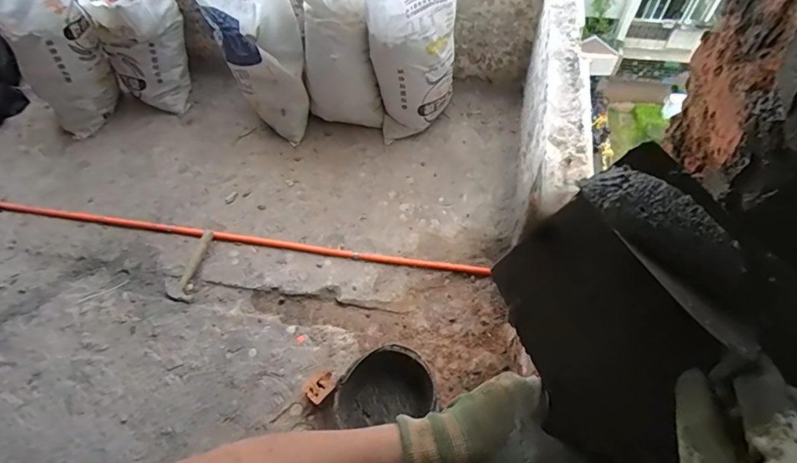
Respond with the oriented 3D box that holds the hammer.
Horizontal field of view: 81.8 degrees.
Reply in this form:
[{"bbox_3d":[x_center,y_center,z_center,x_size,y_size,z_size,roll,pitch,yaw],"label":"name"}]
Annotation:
[{"bbox_3d":[-0.789,0.122,1.722,0.121,0.031,0.288,6,58,5],"label":"hammer"}]

